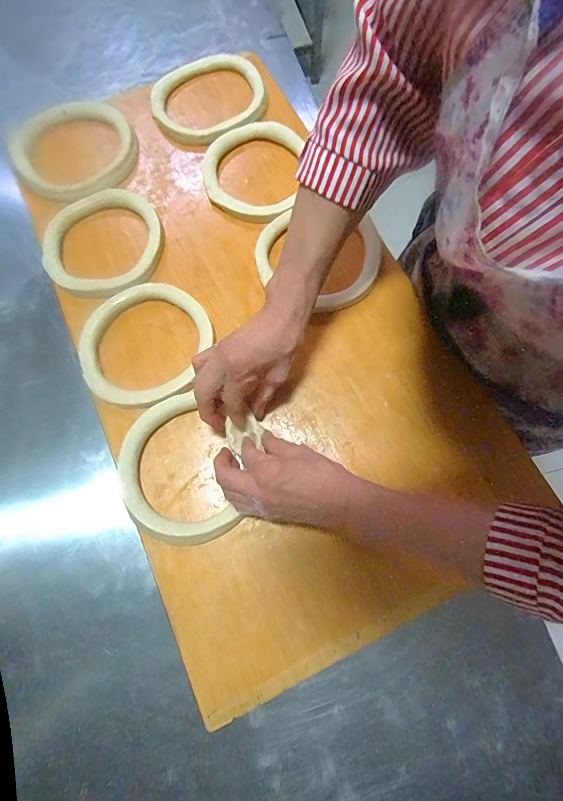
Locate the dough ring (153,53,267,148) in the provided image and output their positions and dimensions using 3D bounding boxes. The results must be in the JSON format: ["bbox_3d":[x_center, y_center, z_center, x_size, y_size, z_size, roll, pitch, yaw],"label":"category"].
[{"bbox_3d":[-0.108,-0.444,0.565,0.163,0.020,0.160,0,73,1],"label":"dough ring"}]

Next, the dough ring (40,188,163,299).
[{"bbox_3d":[-0.225,-0.199,0.490,0.148,0.021,0.155,0,73,1],"label":"dough ring"}]

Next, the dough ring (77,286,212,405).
[{"bbox_3d":[-0.158,-0.066,0.452,0.151,0.025,0.142,0,73,1],"label":"dough ring"}]

